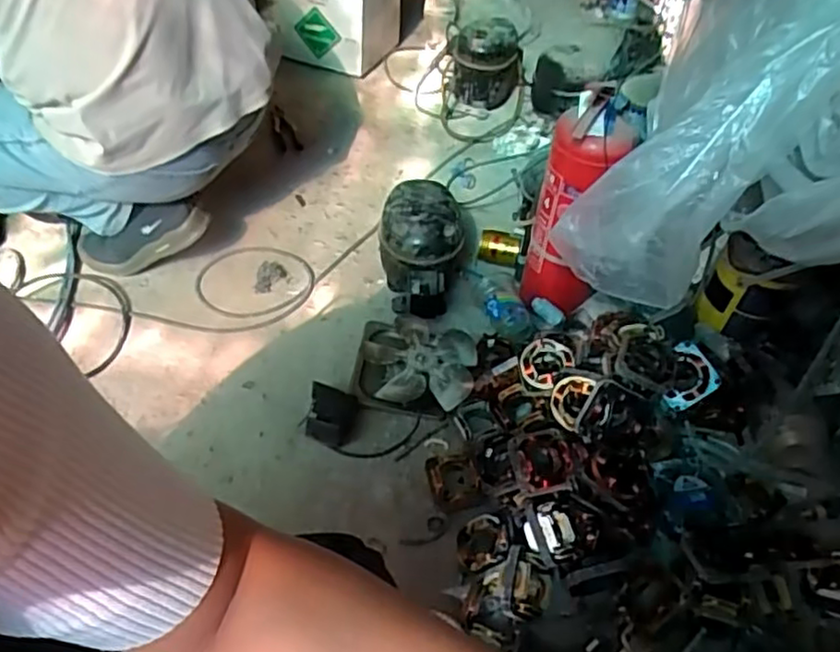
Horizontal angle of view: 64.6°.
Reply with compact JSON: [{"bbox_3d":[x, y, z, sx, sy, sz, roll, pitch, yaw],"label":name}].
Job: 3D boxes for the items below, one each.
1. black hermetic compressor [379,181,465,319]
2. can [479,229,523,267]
[{"bbox_3d":[0.001,-0.133,1.213,0.150,0.182,0.194,7,49,0],"label":"black hermetic compressor"},{"bbox_3d":[0.159,-0.153,1.339,0.082,0.065,0.055,11,49,4],"label":"can"}]

